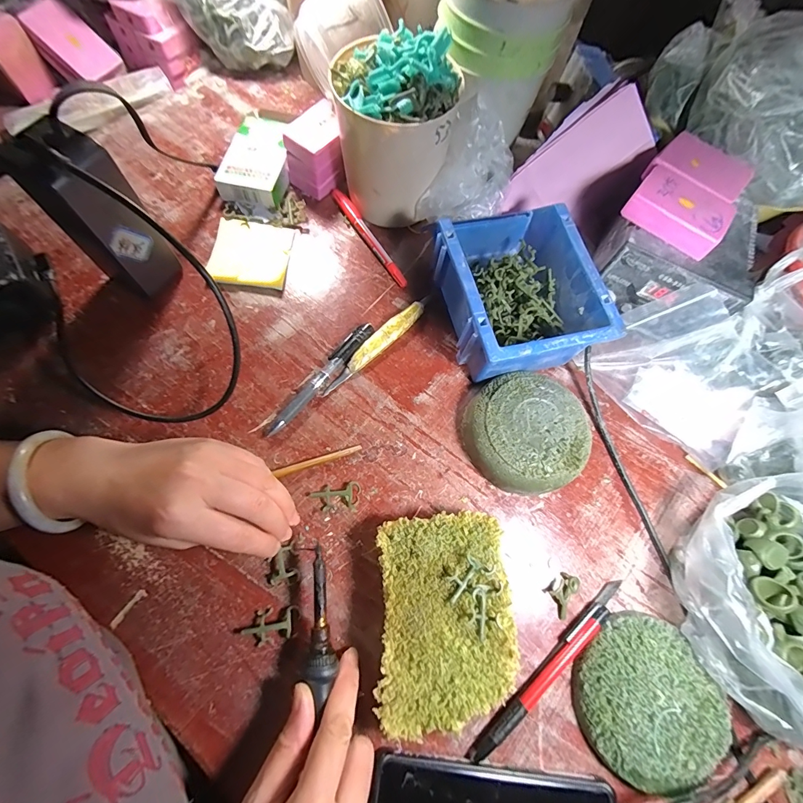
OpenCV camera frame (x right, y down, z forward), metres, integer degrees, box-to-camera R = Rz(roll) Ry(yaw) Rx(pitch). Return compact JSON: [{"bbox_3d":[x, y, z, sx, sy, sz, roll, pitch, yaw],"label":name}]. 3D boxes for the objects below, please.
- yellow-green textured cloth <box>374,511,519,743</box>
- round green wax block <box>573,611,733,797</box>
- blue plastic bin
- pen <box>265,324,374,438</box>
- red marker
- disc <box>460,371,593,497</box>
[{"bbox_3d":[0.029,0.154,0.272,0.094,0.043,0.136,0,70,-5],"label":"yellow-green textured cloth"},{"bbox_3d":[0.178,0.214,0.270,0.098,0.016,0.097,0,72,-1],"label":"round green wax block"},{"bbox_3d":[0.099,-0.107,0.351,0.122,0.072,0.168,-13,71,-10],"label":"blue plastic bin"},{"bbox_3d":[-0.074,-0.023,0.345,0.015,0.010,0.137,37,71,10],"label":"pen"},{"bbox_3d":[-0.036,-0.181,0.405,0.016,0.016,0.143,-31,74,-15],"label":"red marker"},{"bbox_3d":[0.108,0.026,0.327,0.098,0.030,0.101,1,69,-4],"label":"disc"}]

